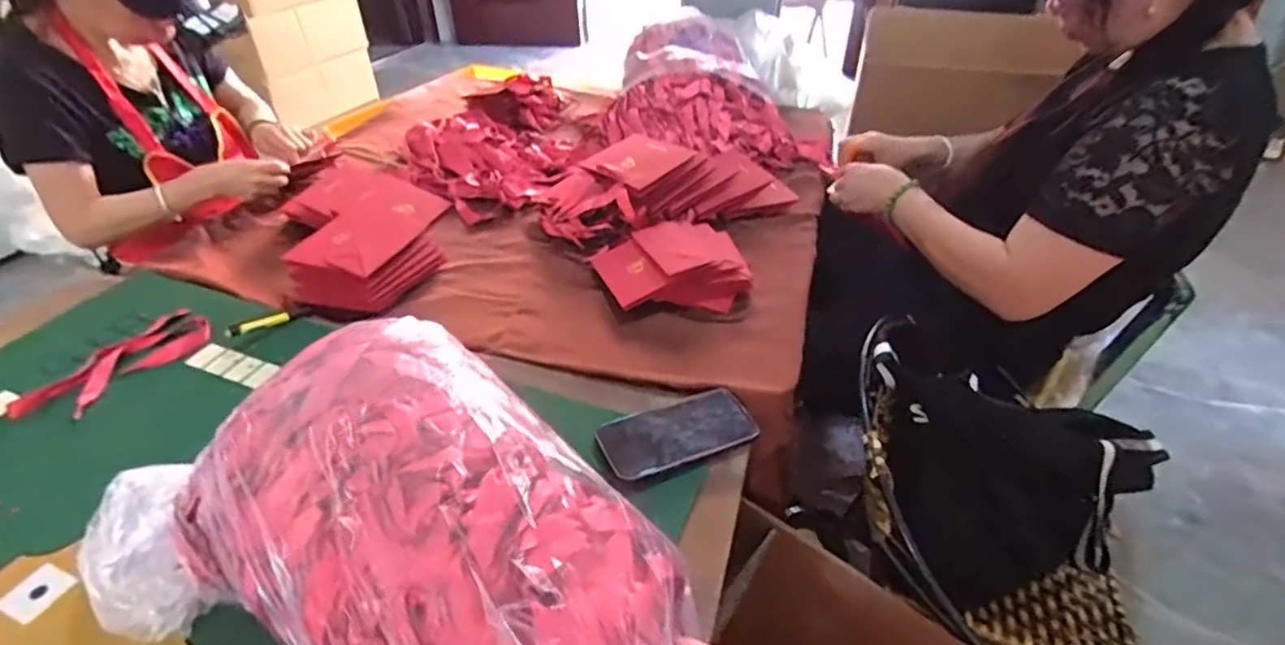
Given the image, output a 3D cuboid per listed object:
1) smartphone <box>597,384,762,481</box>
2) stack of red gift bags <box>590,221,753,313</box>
[{"bbox_3d":[0.039,0.114,0.665,0.164,0.011,0.085,-16,40,-19],"label":"smartphone"},{"bbox_3d":[0.040,-0.083,0.890,0.209,0.047,0.162,-4,38,-5],"label":"stack of red gift bags"}]

